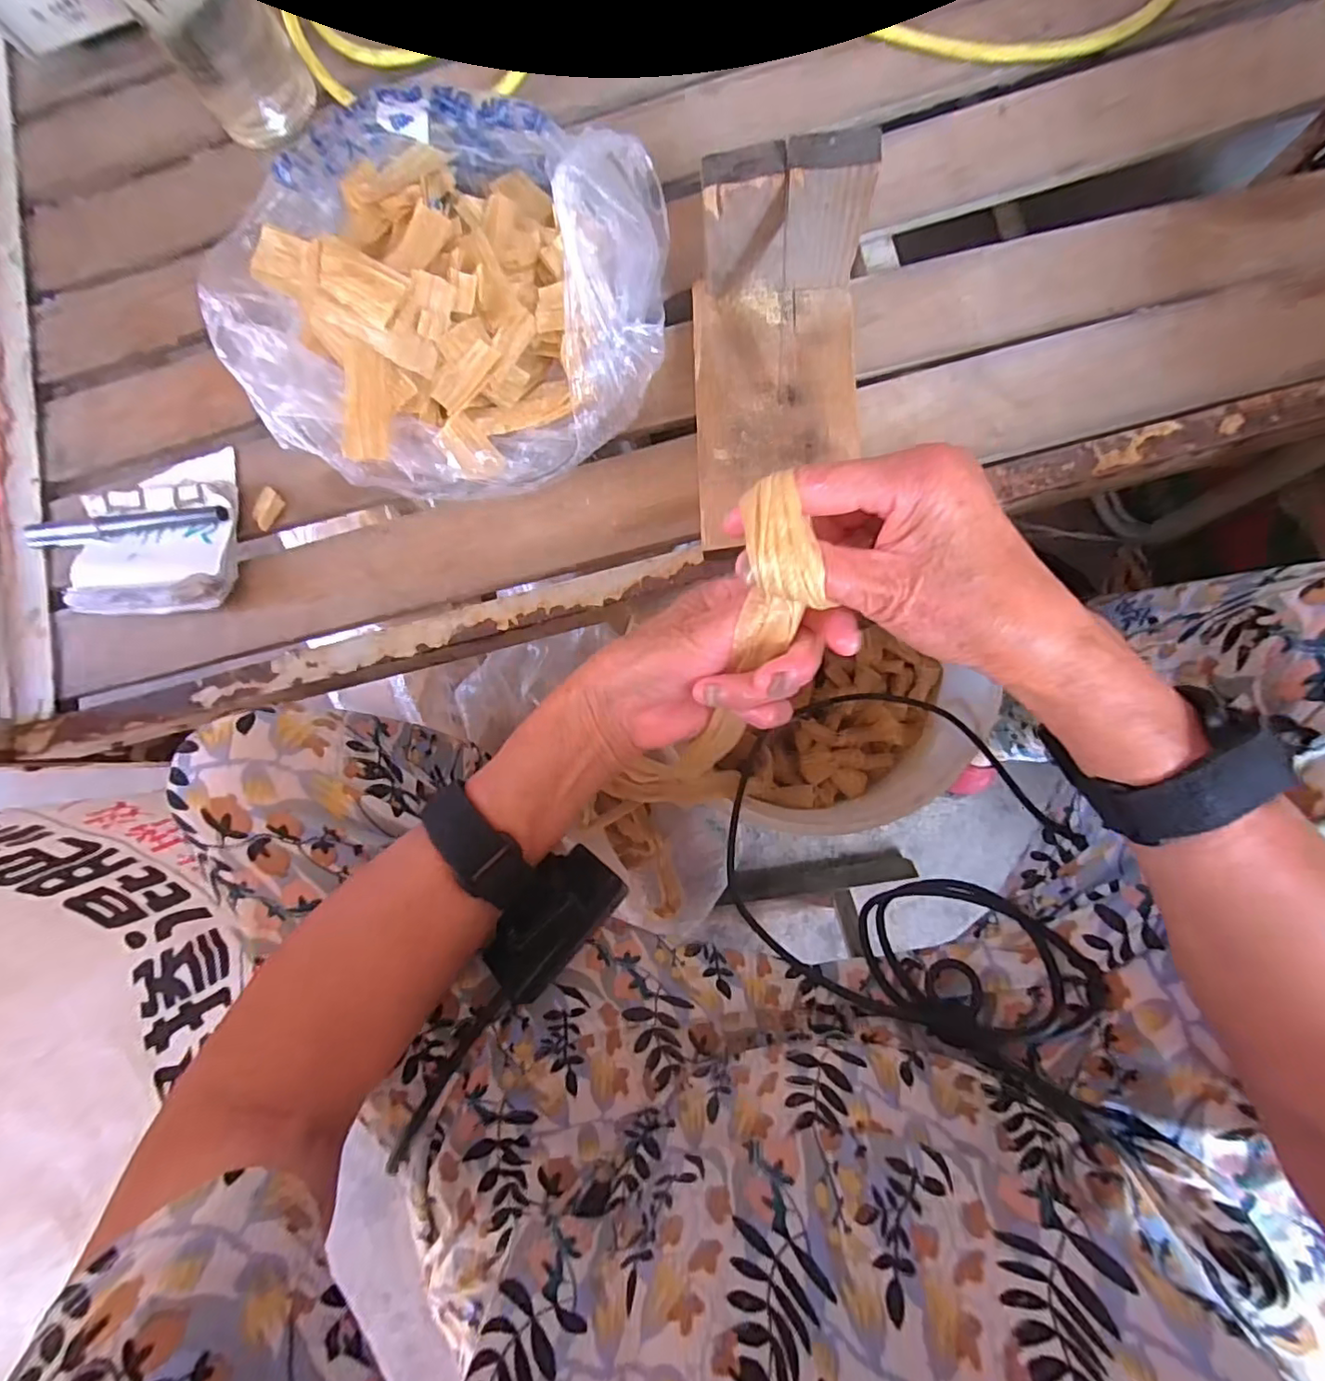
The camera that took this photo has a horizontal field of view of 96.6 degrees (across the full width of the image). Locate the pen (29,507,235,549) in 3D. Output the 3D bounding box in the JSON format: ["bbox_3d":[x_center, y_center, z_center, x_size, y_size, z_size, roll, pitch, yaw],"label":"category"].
[{"bbox_3d":[-0.341,-0.105,0.373,0.145,0.010,0.014,-6,84,5],"label":"pen"}]

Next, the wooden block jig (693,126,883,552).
[{"bbox_3d":[0.059,-0.161,0.295,0.084,0.092,0.147,-1,85,5],"label":"wooden block jig"}]

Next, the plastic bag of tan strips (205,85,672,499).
[{"bbox_3d":[-0.139,-0.231,0.339,0.280,0.067,0.225,34,89,7],"label":"plastic bag of tan strips"}]

